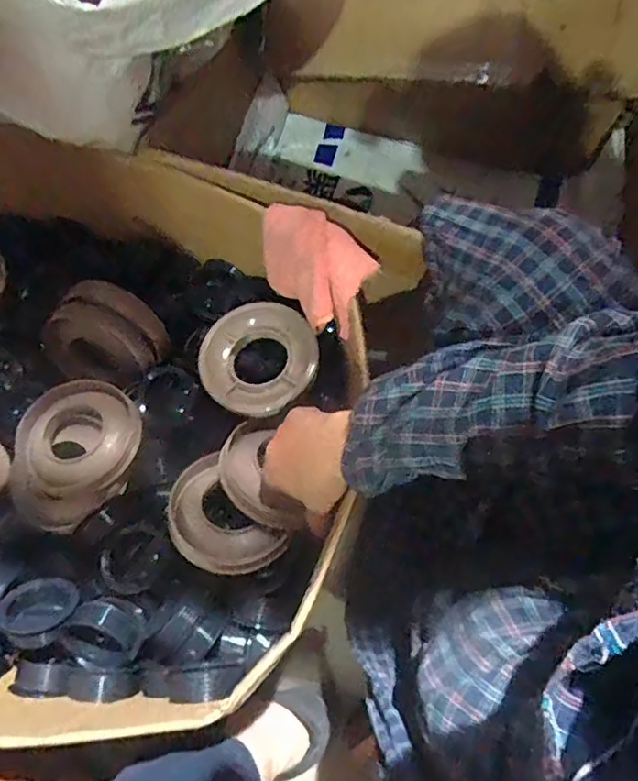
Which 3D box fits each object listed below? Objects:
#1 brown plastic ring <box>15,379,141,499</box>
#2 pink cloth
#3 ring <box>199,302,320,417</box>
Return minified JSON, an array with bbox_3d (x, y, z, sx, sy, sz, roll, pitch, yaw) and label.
[{"bbox_3d":[-0.256,0.049,0.606,0.122,0.029,0.112,0,70,-1],"label":"brown plastic ring"},{"bbox_3d":[0.001,-0.117,0.551,0.077,0.097,0.136,-34,74,-12],"label":"pink cloth"},{"bbox_3d":[-0.061,-0.033,0.592,0.123,0.036,0.109,-32,73,-12],"label":"ring"}]

